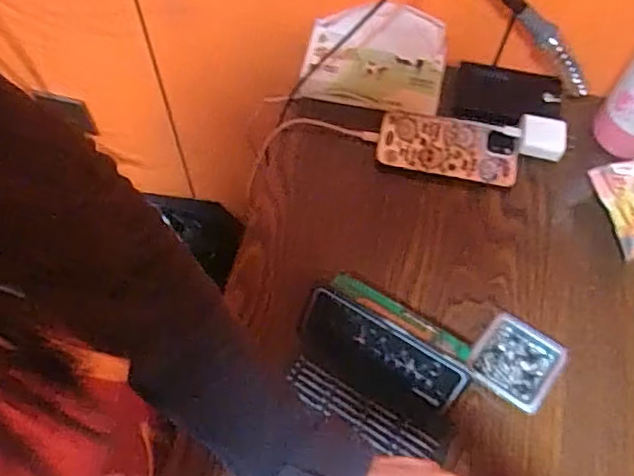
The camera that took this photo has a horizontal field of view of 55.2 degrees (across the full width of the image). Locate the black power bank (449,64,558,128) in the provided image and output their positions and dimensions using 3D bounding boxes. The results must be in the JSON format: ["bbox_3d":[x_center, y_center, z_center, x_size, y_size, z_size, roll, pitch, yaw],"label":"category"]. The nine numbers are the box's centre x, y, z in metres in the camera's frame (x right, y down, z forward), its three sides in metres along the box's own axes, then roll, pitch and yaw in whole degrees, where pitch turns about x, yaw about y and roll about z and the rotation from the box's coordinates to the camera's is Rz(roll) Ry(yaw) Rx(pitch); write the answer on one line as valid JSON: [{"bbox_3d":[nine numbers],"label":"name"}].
[{"bbox_3d":[0.199,-0.148,0.636,0.105,0.017,0.077,13,64,7],"label":"black power bank"}]

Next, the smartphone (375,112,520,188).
[{"bbox_3d":[0.134,-0.092,0.620,0.140,0.010,0.060,12,82,5],"label":"smartphone"}]

